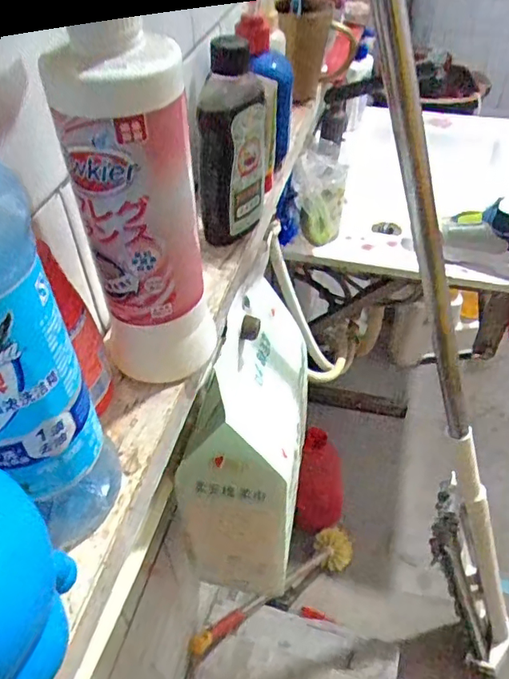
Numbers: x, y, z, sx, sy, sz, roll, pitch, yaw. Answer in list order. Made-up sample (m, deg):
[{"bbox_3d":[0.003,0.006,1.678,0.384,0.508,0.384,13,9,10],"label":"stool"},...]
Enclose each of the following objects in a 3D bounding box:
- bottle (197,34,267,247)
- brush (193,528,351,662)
[{"bbox_3d":[-0.016,-0.143,0.403,0.038,0.135,0.057,14,48,13],"label":"bottle"},{"bbox_3d":[0.059,0.475,1.040,0.083,0.089,0.479,36,19,29],"label":"brush"}]

